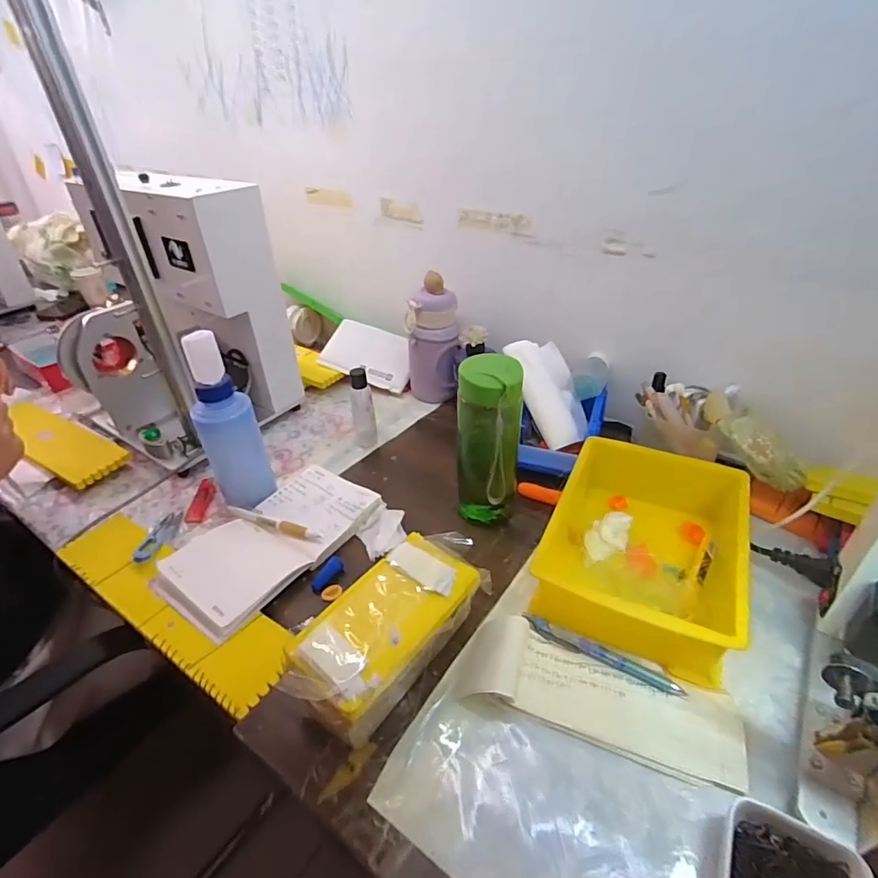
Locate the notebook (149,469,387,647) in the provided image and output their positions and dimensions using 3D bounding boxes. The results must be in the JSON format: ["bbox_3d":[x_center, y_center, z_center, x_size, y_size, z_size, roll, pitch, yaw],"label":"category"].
[{"bbox_3d":[-0.192,0.116,0.590,0.133,0.028,0.239,23,42,32],"label":"notebook"}]

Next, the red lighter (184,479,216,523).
[{"bbox_3d":[-0.316,0.082,0.665,0.029,0.010,0.080,-8,35,-8],"label":"red lighter"}]

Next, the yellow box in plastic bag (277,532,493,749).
[{"bbox_3d":[-0.038,0.168,0.432,0.082,0.091,0.192,23,42,32],"label":"yellow box in plastic bag"}]

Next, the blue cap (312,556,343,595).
[{"bbox_3d":[-0.122,0.150,0.551,0.016,0.014,0.044,12,38,20],"label":"blue cap"}]

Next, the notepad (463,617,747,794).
[{"bbox_3d":[0.139,0.209,0.422,0.208,0.023,0.082,11,37,19],"label":"notepad"}]

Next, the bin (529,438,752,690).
[{"bbox_3d":[0.212,0.100,0.517,0.174,0.071,0.253,14,38,22],"label":"bin"}]

